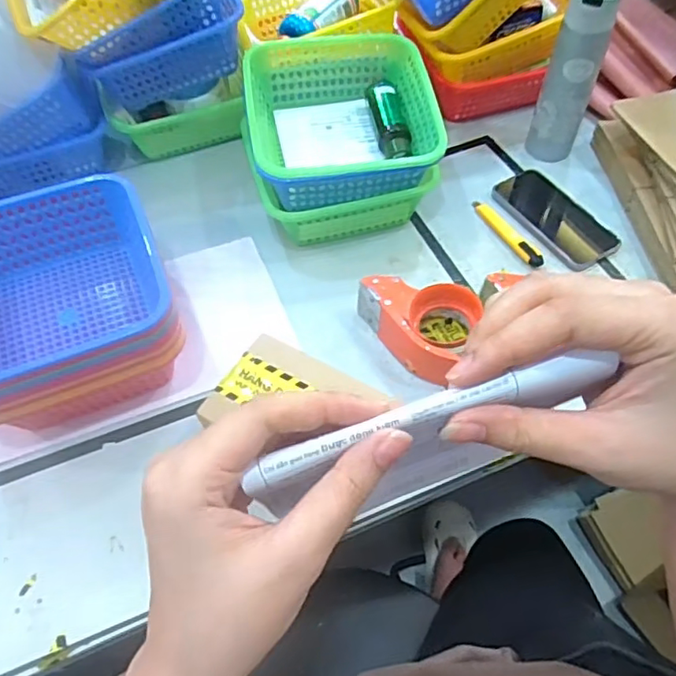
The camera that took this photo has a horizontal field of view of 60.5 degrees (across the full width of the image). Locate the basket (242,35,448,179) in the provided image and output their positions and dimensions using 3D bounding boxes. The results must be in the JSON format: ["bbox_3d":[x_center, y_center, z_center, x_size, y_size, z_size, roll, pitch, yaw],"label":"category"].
[{"bbox_3d":[0.003,-0.274,0.725,0.216,0.091,0.214,-9,57,-4],"label":"basket"}]

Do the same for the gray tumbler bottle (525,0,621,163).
[{"bbox_3d":[0.311,-0.348,0.763,0.064,0.231,0.056,27,61,18],"label":"gray tumbler bottle"}]

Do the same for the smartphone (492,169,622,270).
[{"bbox_3d":[0.284,-0.161,0.768,0.085,0.010,0.172,-27,60,-15],"label":"smartphone"}]

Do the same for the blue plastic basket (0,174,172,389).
[{"bbox_3d":[-0.290,-0.045,0.587,0.222,0.083,0.230,-20,58,-11],"label":"blue plastic basket"}]

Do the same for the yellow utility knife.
[{"bbox_3d":[0.217,-0.139,0.749,0.019,0.014,0.135,-24,59,-14],"label":"yellow utility knife"}]

